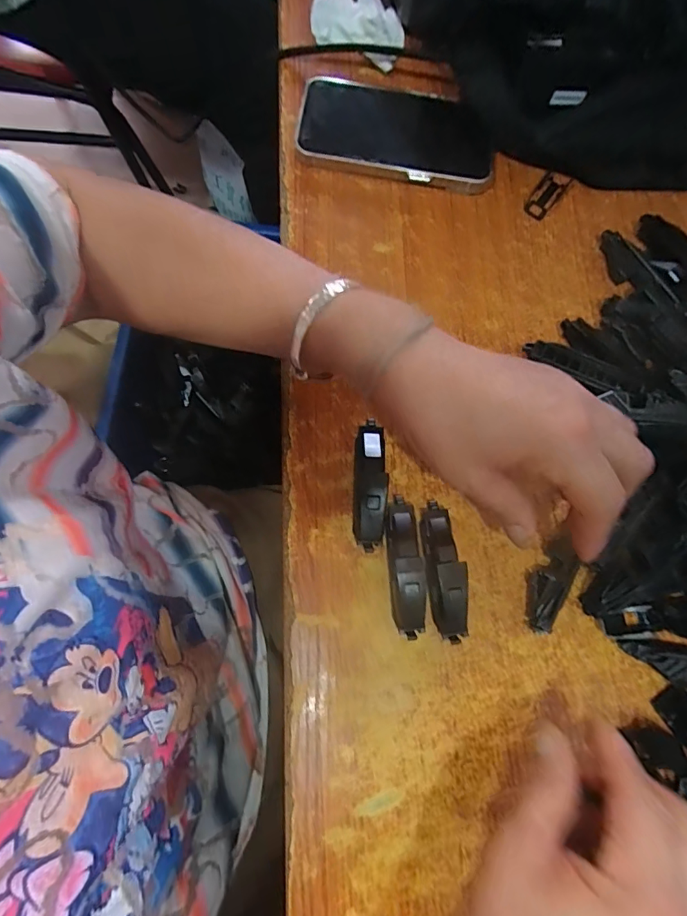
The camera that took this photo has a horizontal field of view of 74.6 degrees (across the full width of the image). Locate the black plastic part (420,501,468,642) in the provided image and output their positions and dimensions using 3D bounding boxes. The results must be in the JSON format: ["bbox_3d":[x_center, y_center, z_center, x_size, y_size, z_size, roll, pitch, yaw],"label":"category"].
[{"bbox_3d":[0.060,0.067,0.271,0.020,0.025,0.081,-7,77,-6],"label":"black plastic part"}]

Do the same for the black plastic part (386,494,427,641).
[{"bbox_3d":[0.037,0.063,0.269,0.021,0.022,0.081,-4,77,-5],"label":"black plastic part"}]

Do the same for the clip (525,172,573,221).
[{"bbox_3d":[0.158,-0.204,0.348,0.019,0.004,0.048,37,77,5],"label":"clip"}]

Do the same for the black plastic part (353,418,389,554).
[{"bbox_3d":[0.017,0.016,0.280,0.019,0.020,0.080,3,77,-3],"label":"black plastic part"}]

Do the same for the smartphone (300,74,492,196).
[{"bbox_3d":[0.042,-0.249,0.340,0.146,0.013,0.077,10,76,-2],"label":"smartphone"}]

